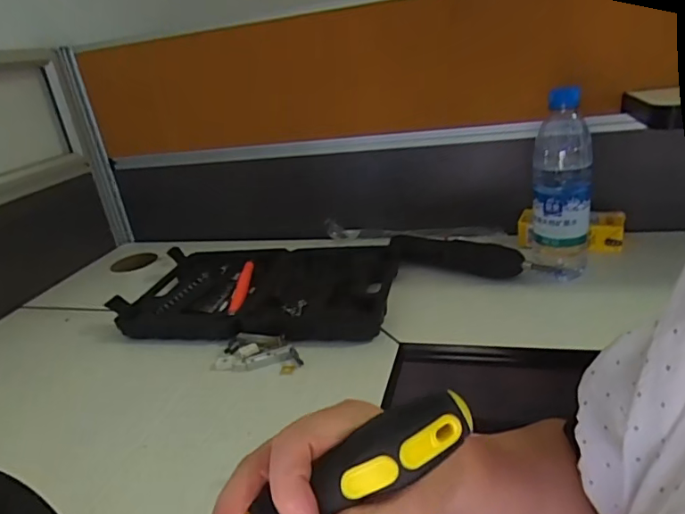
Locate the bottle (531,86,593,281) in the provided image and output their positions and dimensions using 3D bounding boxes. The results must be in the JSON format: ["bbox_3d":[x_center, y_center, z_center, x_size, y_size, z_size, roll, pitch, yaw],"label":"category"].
[{"bbox_3d":[0.255,-0.082,0.588,0.061,0.215,0.074,1,25,21],"label":"bottle"}]

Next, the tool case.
[{"bbox_3d":[-0.106,0.042,0.659,0.337,0.035,0.204,-1,25,14],"label":"tool case"}]

